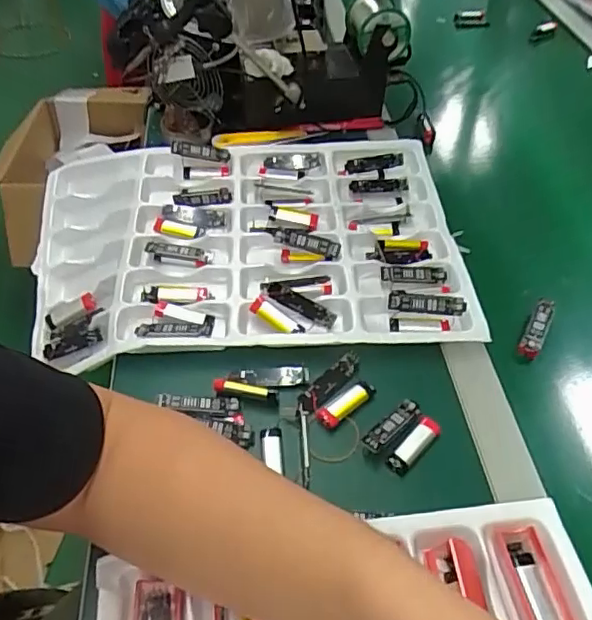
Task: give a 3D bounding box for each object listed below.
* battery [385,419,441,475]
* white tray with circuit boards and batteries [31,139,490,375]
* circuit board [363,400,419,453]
[{"bbox_3d":[0.095,0.108,0.470,0.018,0.016,0.059,33,54,25],"label":"battery"},{"bbox_3d":[-0.060,-0.073,0.637,0.458,0.051,0.328,0,47,2],"label":"white tray with circuit boards and batteries"},{"bbox_3d":[0.078,0.093,0.476,0.019,0.011,0.066,37,56,28],"label":"circuit board"}]

